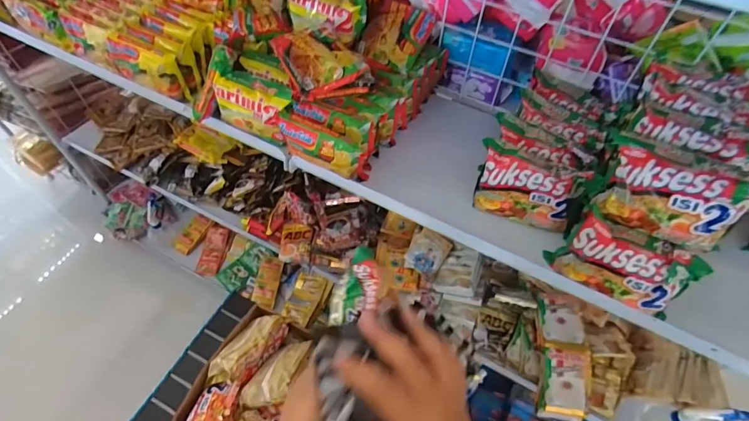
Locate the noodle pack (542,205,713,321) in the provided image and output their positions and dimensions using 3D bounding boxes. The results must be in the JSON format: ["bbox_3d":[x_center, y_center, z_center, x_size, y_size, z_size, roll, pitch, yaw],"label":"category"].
[{"bbox_3d":[0.316,0.074,0.535,0.145,0.103,0.055,28,58,16],"label":"noodle pack"}]

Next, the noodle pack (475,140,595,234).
[{"bbox_3d":[0.224,-0.035,0.603,0.143,0.093,0.061,18,55,10],"label":"noodle pack"}]

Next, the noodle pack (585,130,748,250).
[{"bbox_3d":[0.353,-0.021,0.504,0.159,0.118,0.058,25,36,15],"label":"noodle pack"}]

